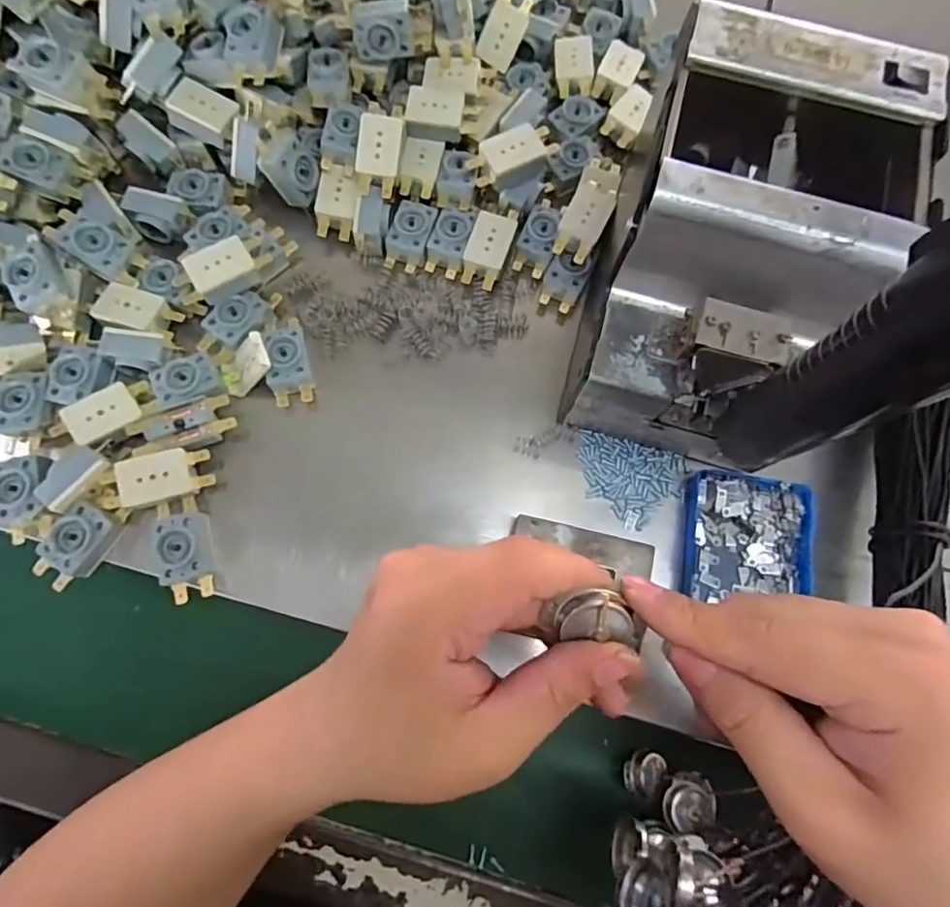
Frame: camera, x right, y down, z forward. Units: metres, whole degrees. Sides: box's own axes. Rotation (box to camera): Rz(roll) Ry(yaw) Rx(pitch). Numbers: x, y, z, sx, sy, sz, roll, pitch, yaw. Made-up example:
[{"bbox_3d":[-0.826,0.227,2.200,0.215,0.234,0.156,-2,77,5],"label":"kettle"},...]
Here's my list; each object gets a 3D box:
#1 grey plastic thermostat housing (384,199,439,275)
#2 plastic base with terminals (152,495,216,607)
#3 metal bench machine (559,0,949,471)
[{"bbox_3d":[-0.043,-0.147,0.381,0.027,0.014,0.048,16,77,2],"label":"grey plastic thermostat housing"},{"bbox_3d":[-0.166,0.055,0.328,0.028,0.024,0.058,-13,77,-4],"label":"plastic base with terminals"},{"bbox_3d":[0.136,-0.101,0.307,0.123,0.145,0.182,18,77,3],"label":"metal bench machine"}]

